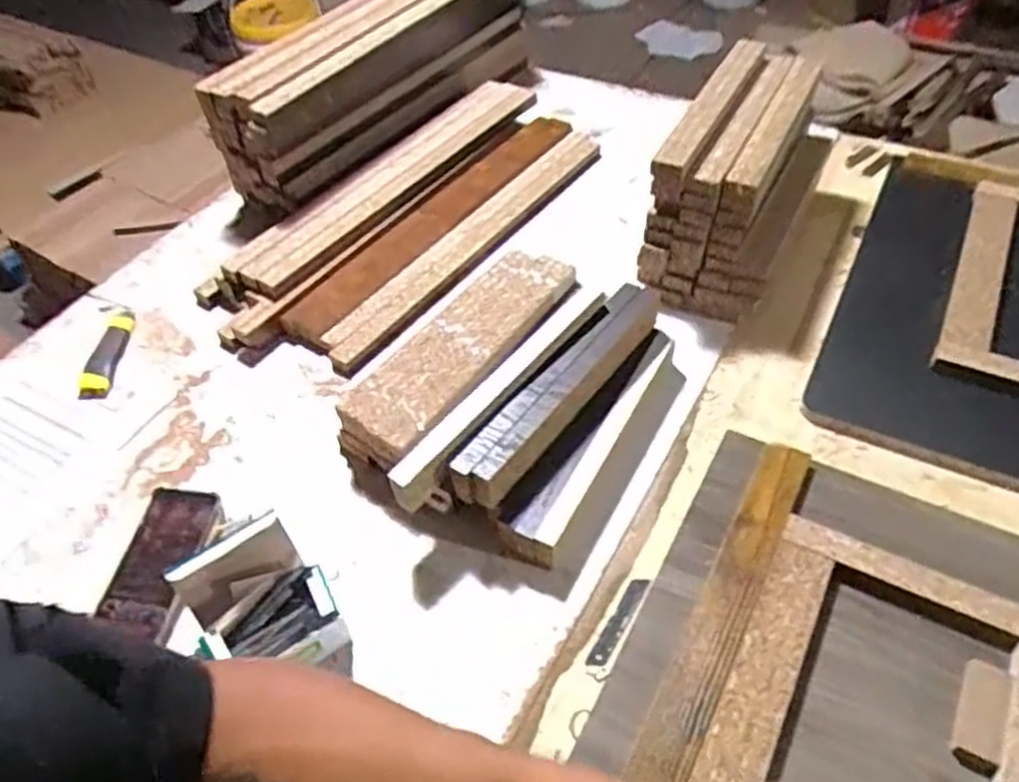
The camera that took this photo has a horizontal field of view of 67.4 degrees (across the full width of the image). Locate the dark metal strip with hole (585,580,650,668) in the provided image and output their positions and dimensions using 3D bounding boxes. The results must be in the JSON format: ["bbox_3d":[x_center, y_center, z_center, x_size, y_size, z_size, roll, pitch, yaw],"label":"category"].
[{"bbox_3d":[0.103,0.213,0.707,0.020,0.007,0.097,24,55,24],"label":"dark metal strip with hole"}]

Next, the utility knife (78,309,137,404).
[{"bbox_3d":[-0.492,-0.045,0.934,0.038,0.025,0.132,-3,49,3],"label":"utility knife"}]

